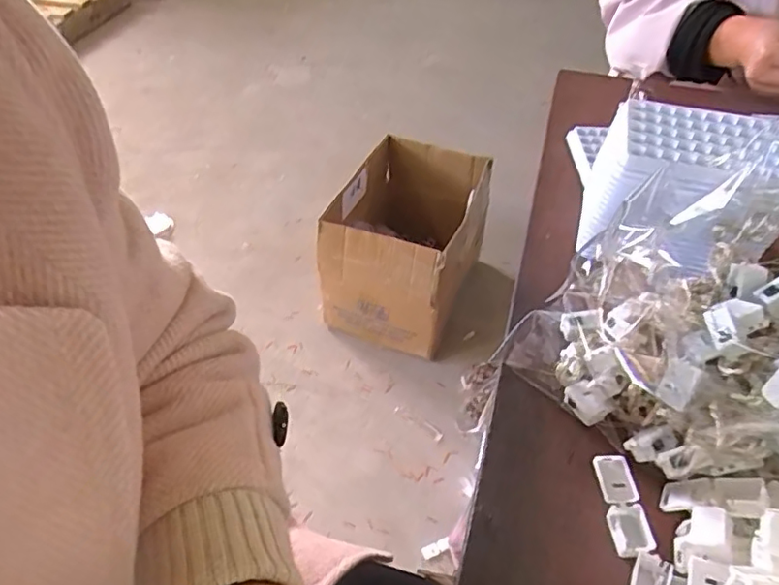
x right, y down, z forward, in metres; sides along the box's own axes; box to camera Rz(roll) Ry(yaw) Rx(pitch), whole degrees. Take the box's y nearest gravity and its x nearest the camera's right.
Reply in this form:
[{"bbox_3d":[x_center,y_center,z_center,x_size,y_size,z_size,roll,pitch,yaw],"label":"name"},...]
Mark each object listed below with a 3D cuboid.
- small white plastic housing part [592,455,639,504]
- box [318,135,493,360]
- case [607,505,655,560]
[{"bbox_3d":[0.136,0.112,0.346,0.021,0.008,0.028,-5,46,-5],"label":"small white plastic housing part"},{"bbox_3d":[0.036,-0.117,1.360,0.308,0.280,0.395,15,48,13],"label":"box"},{"bbox_3d":[0.136,0.134,0.327,0.019,0.010,0.027,1,46,1],"label":"case"}]

